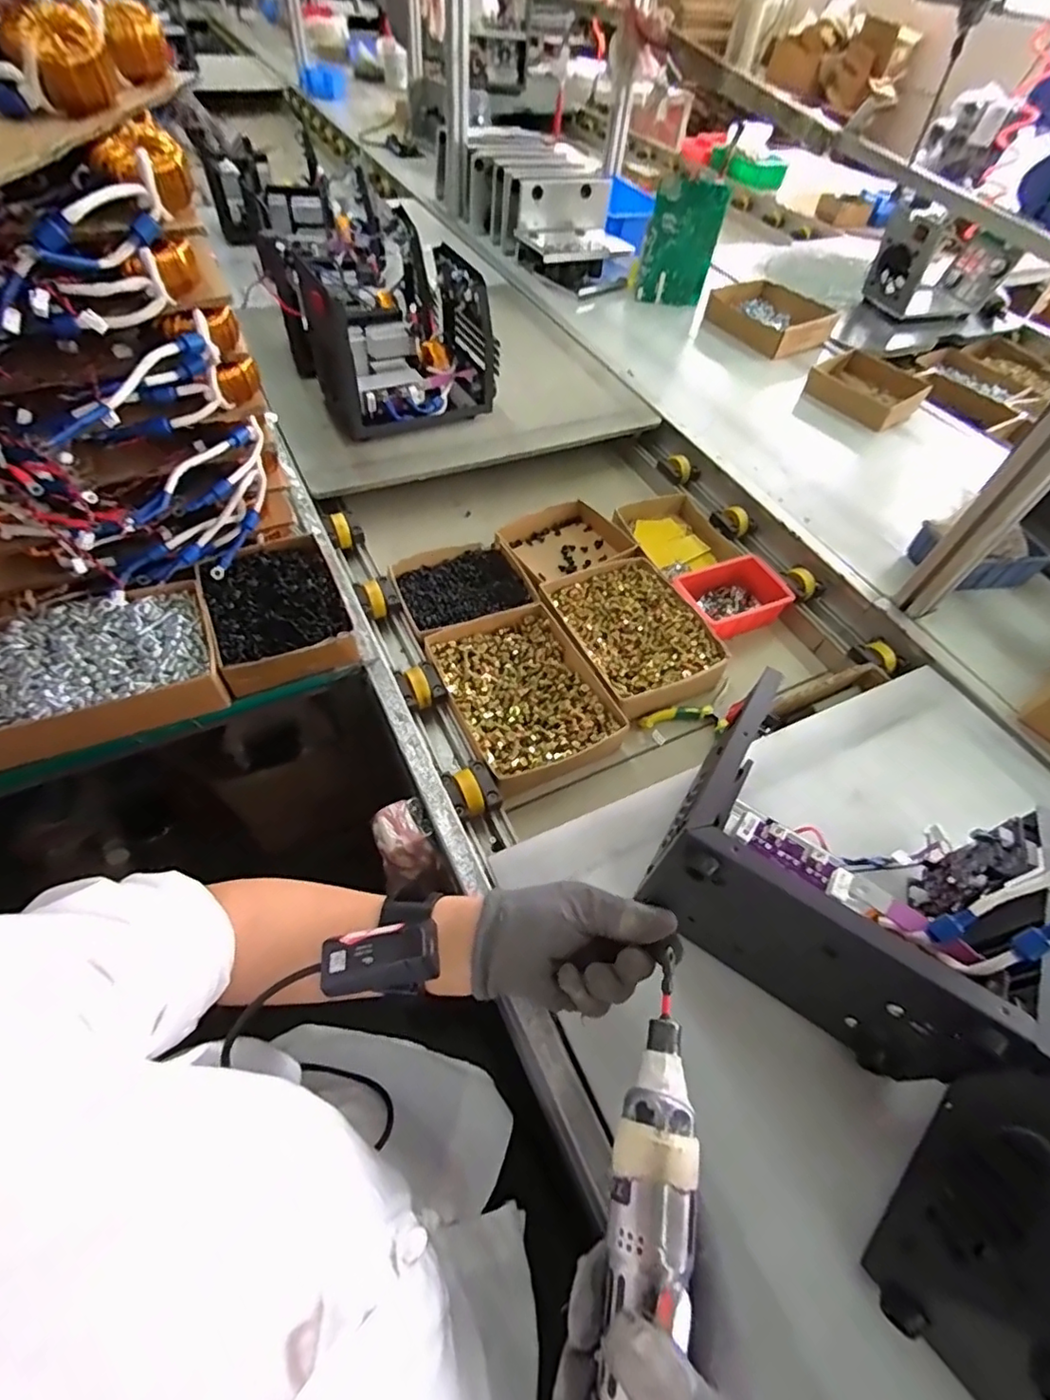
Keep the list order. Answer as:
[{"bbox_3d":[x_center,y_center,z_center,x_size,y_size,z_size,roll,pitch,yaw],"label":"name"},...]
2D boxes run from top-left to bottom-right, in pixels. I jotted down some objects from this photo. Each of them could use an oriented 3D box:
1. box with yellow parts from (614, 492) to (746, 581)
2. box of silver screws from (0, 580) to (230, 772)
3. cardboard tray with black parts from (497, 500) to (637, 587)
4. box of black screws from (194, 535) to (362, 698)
[{"bbox_3d":[0.225,-0.252,0.880,0.142,0.043,0.156,-22,60,-20],"label":"box with yellow parts"},{"bbox_3d":[-0.418,-0.034,0.561,0.216,0.049,0.165,-15,58,-15],"label":"box of silver screws"},{"bbox_3d":[0.062,-0.230,0.854,0.197,0.048,0.155,-26,61,-21],"label":"cardboard tray with black parts"},{"bbox_3d":[-0.270,-0.098,0.617,0.129,0.043,0.176,-19,59,-18],"label":"box of black screws"}]

